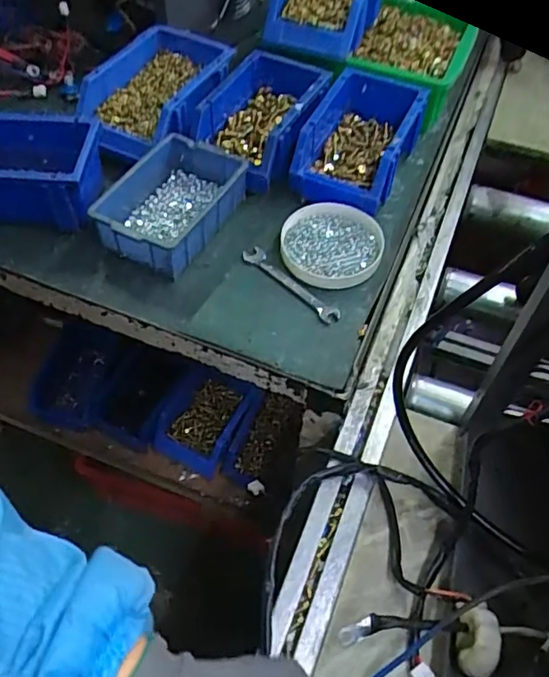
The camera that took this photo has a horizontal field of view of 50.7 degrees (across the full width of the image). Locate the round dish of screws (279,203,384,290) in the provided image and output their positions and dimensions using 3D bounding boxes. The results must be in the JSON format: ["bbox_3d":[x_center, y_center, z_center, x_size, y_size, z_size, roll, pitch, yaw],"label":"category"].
[{"bbox_3d":[0.059,-0.097,0.602,0.103,0.017,0.105,1,55,-1],"label":"round dish of screws"}]

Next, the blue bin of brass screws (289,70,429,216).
[{"bbox_3d":[0.100,-0.233,0.675,0.113,0.068,0.188,23,57,14],"label":"blue bin of brass screws"}]

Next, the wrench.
[{"bbox_3d":[0.016,-0.055,0.585,0.125,0.007,0.023,40,63,23],"label":"wrench"}]

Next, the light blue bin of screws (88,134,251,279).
[{"bbox_3d":[-0.110,-0.144,0.624,0.114,0.055,0.157,22,57,13],"label":"light blue bin of screws"}]

